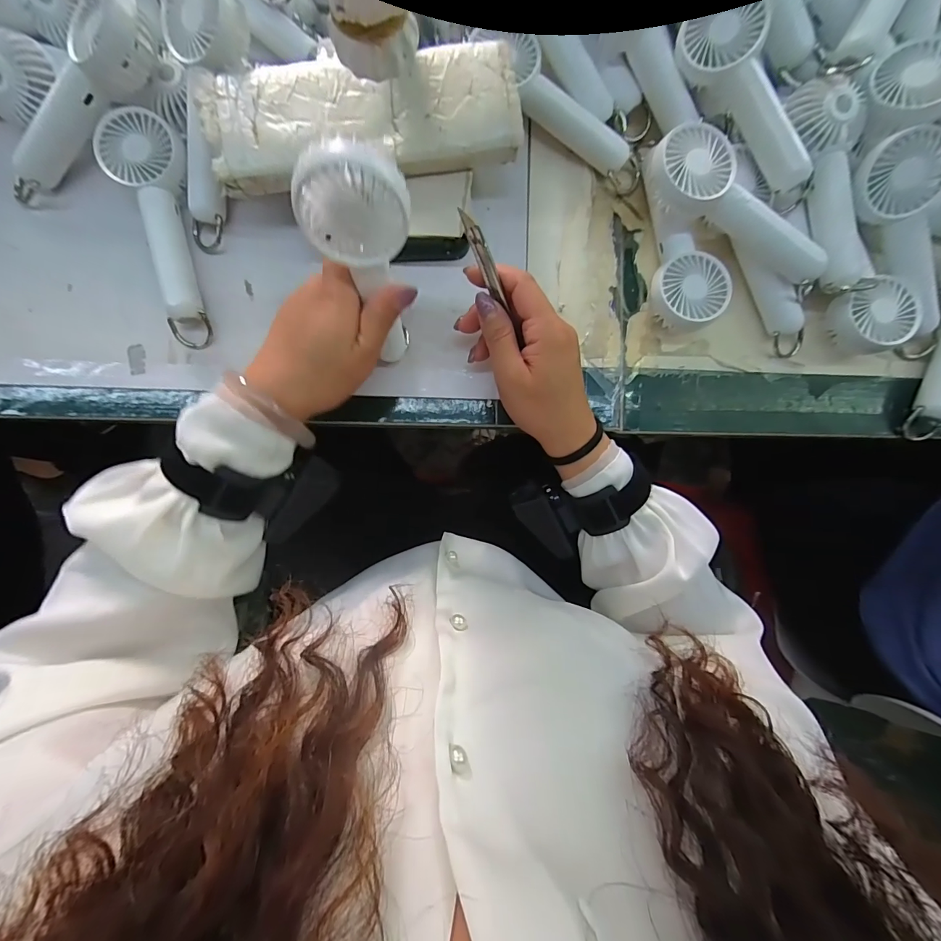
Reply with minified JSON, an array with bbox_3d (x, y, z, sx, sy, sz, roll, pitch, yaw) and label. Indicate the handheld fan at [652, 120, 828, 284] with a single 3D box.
[{"bbox_3d":[0.197,-0.191,0.294,0.144,0.030,0.051,31,86,-1],"label":"handheld fan"}]

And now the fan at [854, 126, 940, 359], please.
[{"bbox_3d":[0.336,-0.165,0.308,0.049,0.030,0.164,-28,105,-4],"label":"fan"}]

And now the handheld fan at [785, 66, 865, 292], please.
[{"bbox_3d":[0.265,-0.209,0.294,0.047,0.035,0.139,-7,88,-3],"label":"handheld fan"}]

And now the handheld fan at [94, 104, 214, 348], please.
[{"bbox_3d":[-0.226,-0.183,0.305,0.055,0.034,0.163,-18,88,-3],"label":"handheld fan"}]

